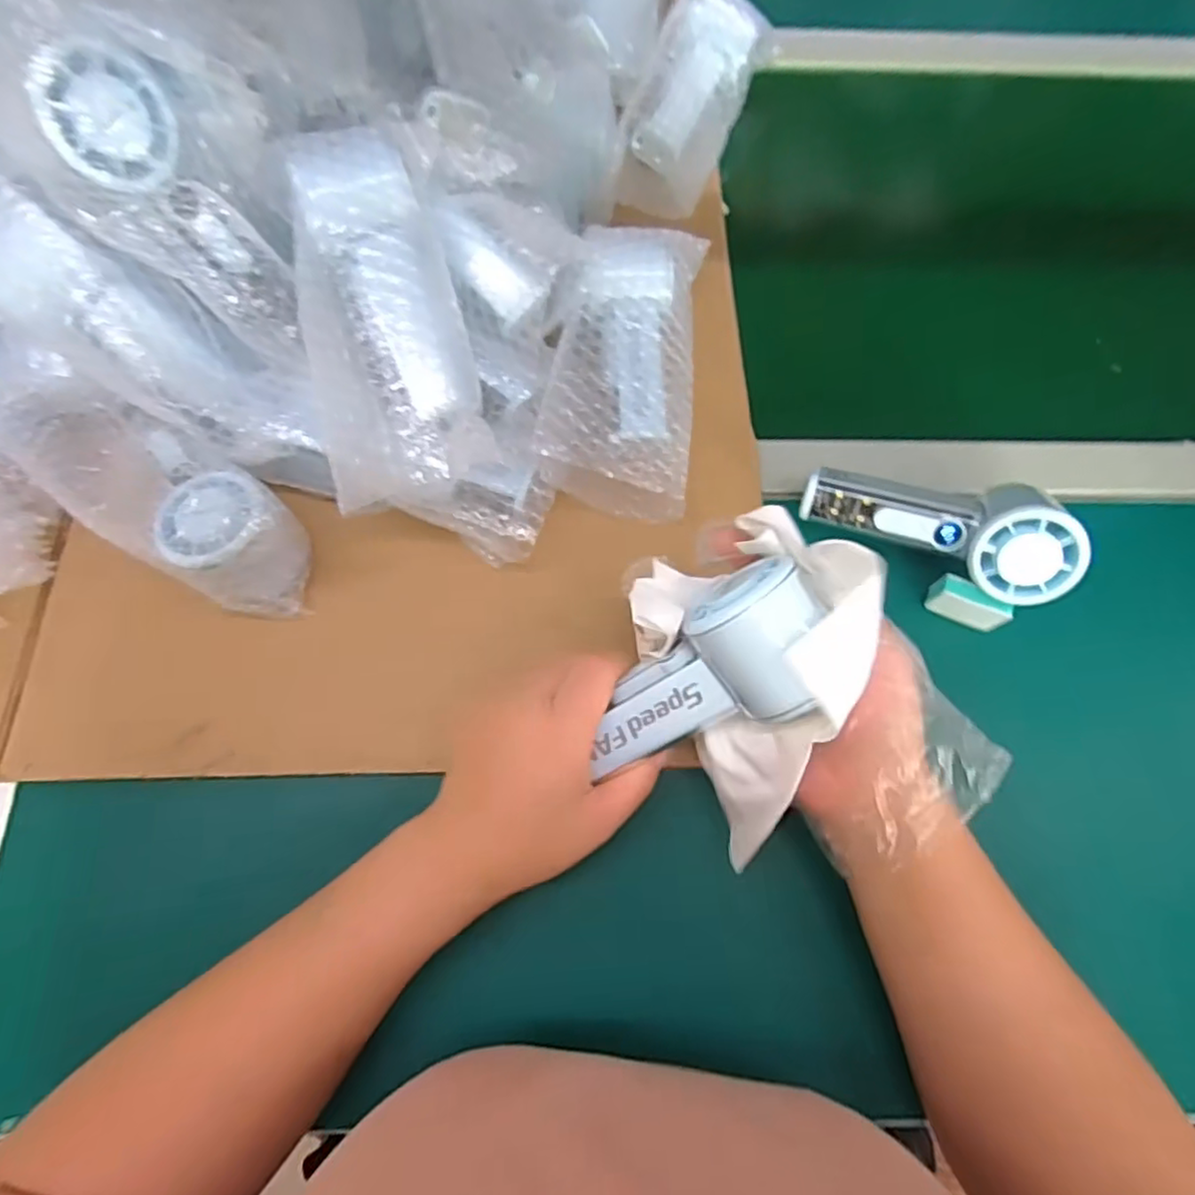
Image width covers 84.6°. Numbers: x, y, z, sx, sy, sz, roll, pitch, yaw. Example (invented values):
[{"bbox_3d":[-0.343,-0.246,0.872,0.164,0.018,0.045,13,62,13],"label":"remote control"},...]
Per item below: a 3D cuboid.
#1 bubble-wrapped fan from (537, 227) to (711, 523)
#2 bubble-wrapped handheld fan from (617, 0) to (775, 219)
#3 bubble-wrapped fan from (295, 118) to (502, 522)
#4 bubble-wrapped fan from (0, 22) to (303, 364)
[{"bbox_3d":[0.018,-0.147,0.423,0.093,0.071,0.203,5,70,0],"label":"bubble-wrapped fan"},{"bbox_3d":[0.076,-0.395,0.519,0.076,0.074,0.204,25,87,8],"label":"bubble-wrapped handheld fan"},{"bbox_3d":[-0.112,-0.147,0.342,0.083,0.053,0.189,-10,93,-5],"label":"bubble-wrapped fan"},{"bbox_3d":[-0.209,-0.194,0.331,0.056,0.150,0.071,19,67,40],"label":"bubble-wrapped fan"}]

